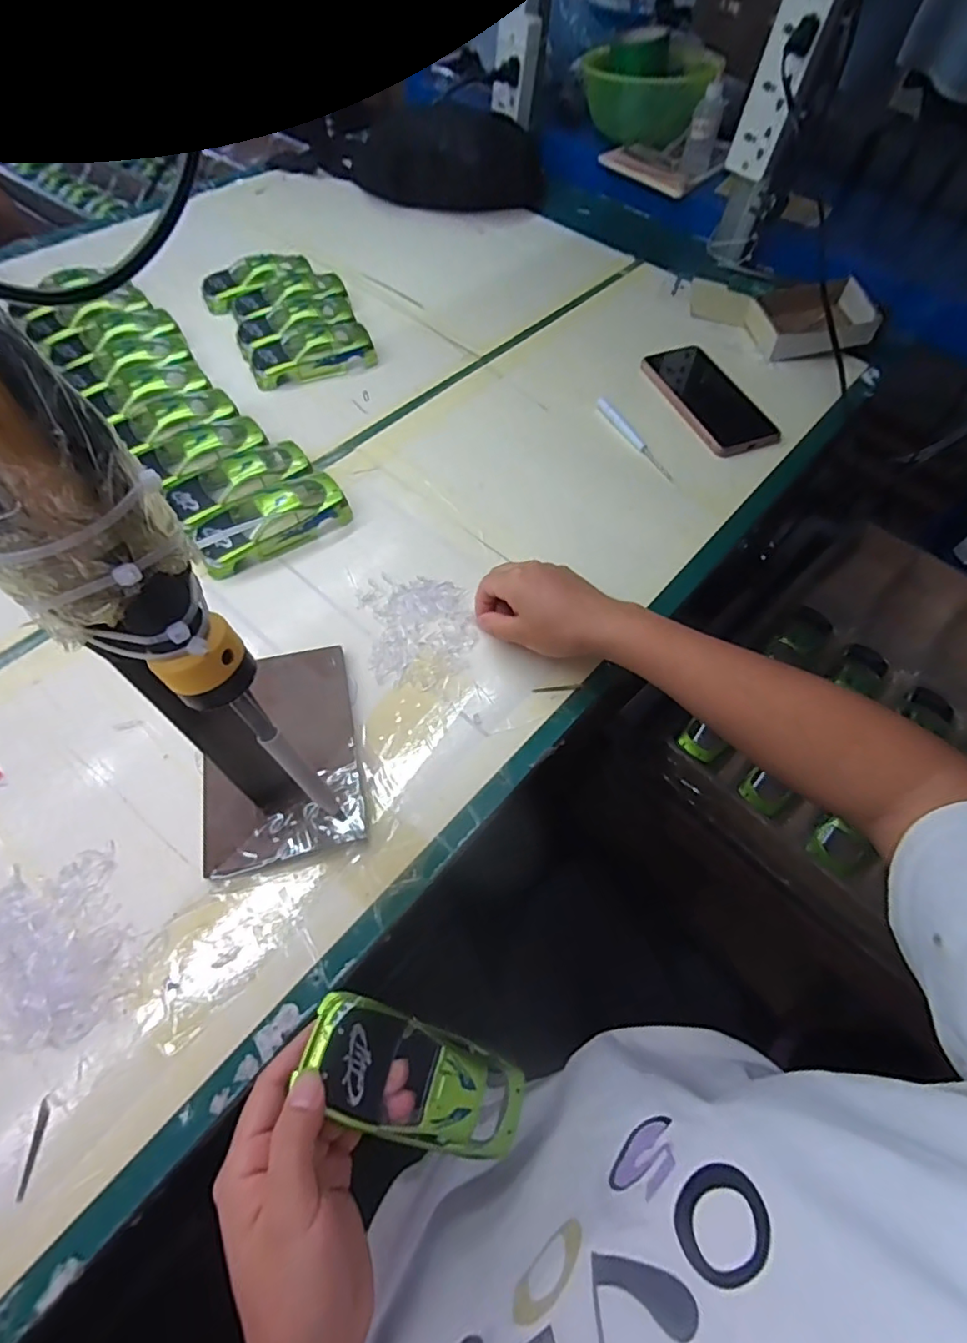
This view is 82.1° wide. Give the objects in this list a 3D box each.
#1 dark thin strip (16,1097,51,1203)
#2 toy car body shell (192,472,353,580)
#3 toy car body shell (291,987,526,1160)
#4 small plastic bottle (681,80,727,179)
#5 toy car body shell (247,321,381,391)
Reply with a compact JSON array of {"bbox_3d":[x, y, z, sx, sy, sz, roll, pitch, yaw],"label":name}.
[{"bbox_3d":[-0.227,0.240,0.280,0.006,0.004,0.040,1,61,-3],"label":"dark thin strip"},{"bbox_3d":[-0.180,-0.131,0.473,0.126,0.037,0.053,-29,66,-18],"label":"toy car body shell"},{"bbox_3d":[-0.030,0.213,0.288,0.127,0.028,0.047,36,61,-15],"label":"toy car body shell"},{"bbox_3d":[0.295,-0.720,0.744,0.038,0.086,0.030,13,61,4],"label":"small plastic bottle"},{"bbox_3d":[-0.181,-0.338,0.589,0.126,0.030,0.053,-19,64,-14],"label":"toy car body shell"}]

